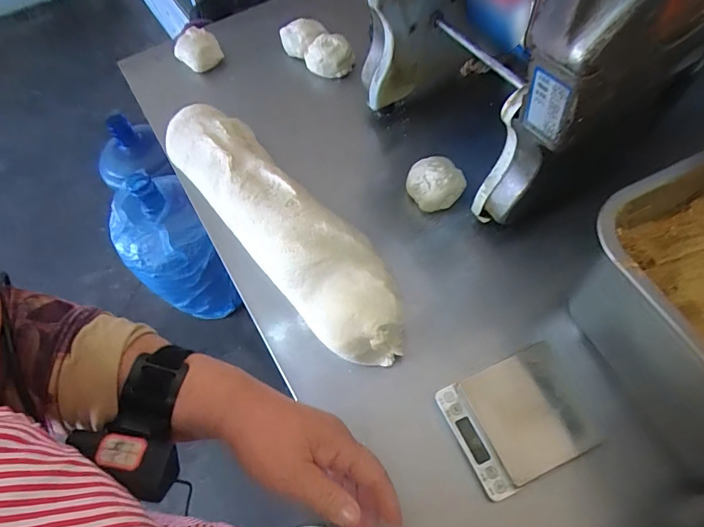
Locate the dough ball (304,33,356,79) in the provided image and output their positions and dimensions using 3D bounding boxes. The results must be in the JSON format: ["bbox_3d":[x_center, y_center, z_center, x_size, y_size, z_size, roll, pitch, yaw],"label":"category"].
[{"bbox_3d":[-0.037,-0.325,0.698,0.067,0.040,0.064,-2,61,3],"label":"dough ball"}]

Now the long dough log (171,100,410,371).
[{"bbox_3d":[-0.091,-0.059,0.518,0.105,0.061,0.423,-37,65,-15],"label":"long dough log"}]

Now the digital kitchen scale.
[{"bbox_3d":[0.156,0.142,0.416,0.123,0.019,0.100,-23,62,-8],"label":"digital kitchen scale"}]

